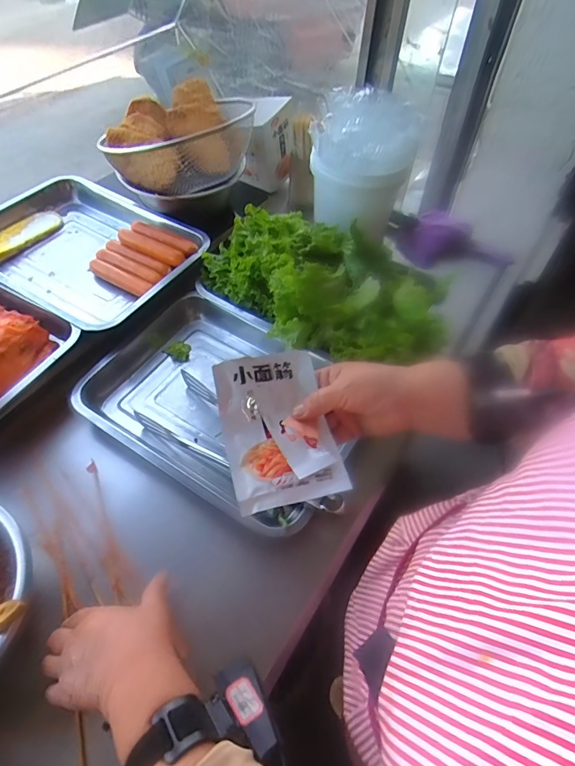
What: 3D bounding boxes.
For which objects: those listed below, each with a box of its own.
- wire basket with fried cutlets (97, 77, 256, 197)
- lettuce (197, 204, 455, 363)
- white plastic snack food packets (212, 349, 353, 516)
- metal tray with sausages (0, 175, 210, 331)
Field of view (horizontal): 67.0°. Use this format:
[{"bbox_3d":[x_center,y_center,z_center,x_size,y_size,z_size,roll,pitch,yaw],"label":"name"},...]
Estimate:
[{"bbox_3d":[-0.183,-0.404,0.716,0.209,0.091,0.214,0,54,0],"label":"wire basket with fried cutlets"},{"bbox_3d":[0.055,-0.159,0.646,0.363,0.101,0.275,12,54,8],"label":"lettuce"},{"bbox_3d":[-0.010,0.036,0.394,0.096,0.032,0.142,-11,54,-9],"label":"white plastic snack food packets"},{"bbox_3d":[-0.334,-0.218,0.707,0.355,0.056,0.261,27,58,18],"label":"metal tray with sausages"}]

